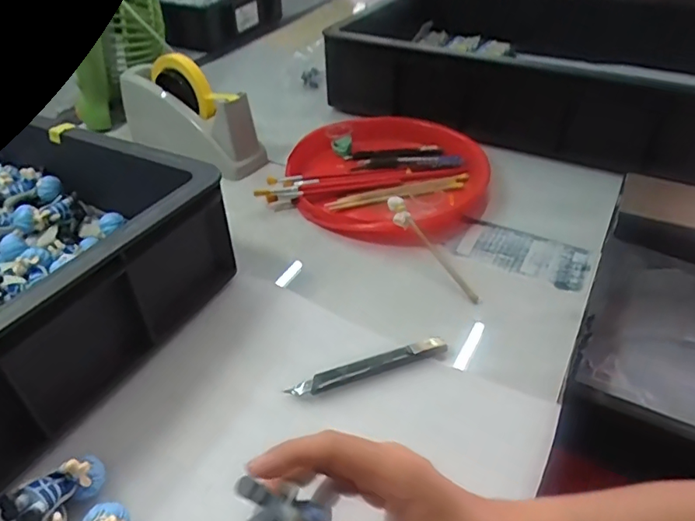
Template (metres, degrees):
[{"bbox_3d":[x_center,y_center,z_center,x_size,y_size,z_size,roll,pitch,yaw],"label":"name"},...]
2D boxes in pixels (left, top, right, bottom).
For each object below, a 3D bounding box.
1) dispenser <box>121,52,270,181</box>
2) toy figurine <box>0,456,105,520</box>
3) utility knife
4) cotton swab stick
[{"bbox_3d":[-0.220,-0.203,0.722,0.225,0.121,0.066,21,44,24],"label":"dispenser"},{"bbox_3d":[-0.178,0.142,0.326,0.026,0.026,0.060,22,12,25],"label":"toy figurine"},{"bbox_3d":[0.020,0.087,0.427,0.135,0.010,0.020,-16,41,-17],"label":"utility knife"},{"bbox_3d":[0.089,-0.013,0.545,0.021,0.022,0.145,-25,65,-28],"label":"cotton swab stick"}]

